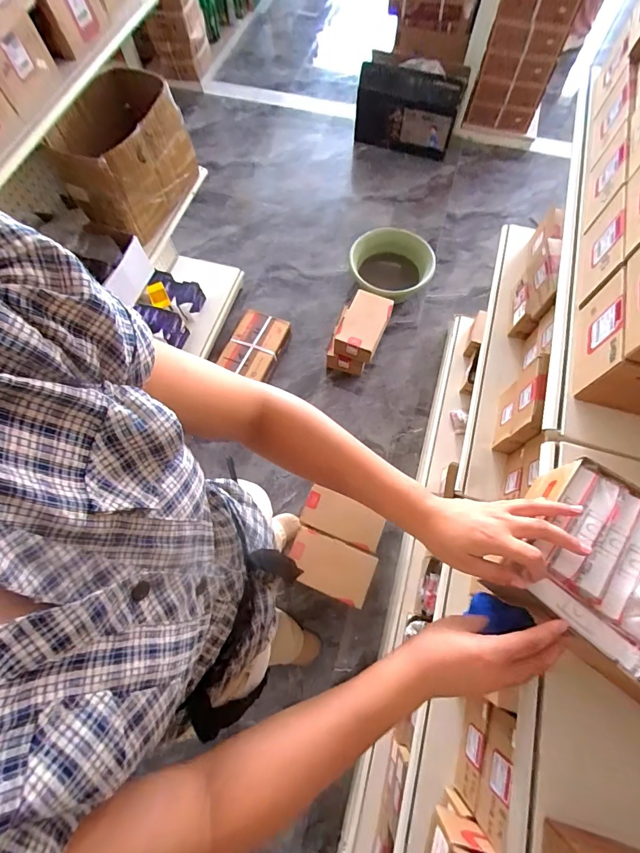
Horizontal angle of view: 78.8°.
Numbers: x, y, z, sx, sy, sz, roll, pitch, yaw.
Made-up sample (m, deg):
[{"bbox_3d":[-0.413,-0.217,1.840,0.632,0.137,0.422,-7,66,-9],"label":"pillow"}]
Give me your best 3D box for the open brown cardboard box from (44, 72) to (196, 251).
[{"bbox_3d":[-0.546,-0.758,1.111,0.245,0.246,0.385,13,69,6],"label":"open brown cardboard box"}]

